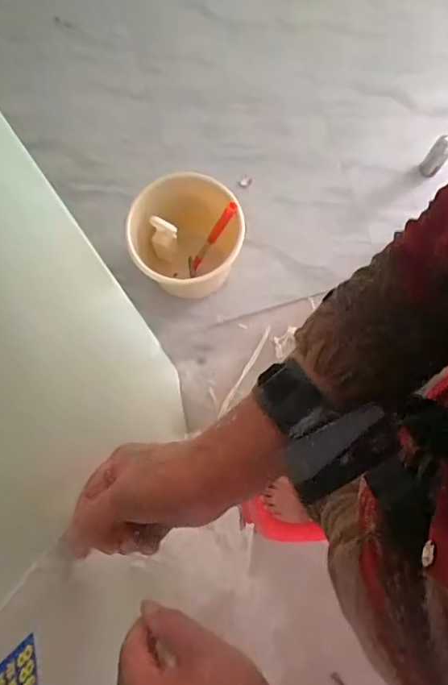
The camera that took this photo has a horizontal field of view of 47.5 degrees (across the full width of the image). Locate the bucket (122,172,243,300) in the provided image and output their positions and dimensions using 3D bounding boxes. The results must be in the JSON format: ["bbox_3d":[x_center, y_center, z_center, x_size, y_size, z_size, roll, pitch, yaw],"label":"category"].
[{"bbox_3d":[-0.110,-0.321,1.666,0.331,0.327,0.322,0,79,1],"label":"bucket"}]

